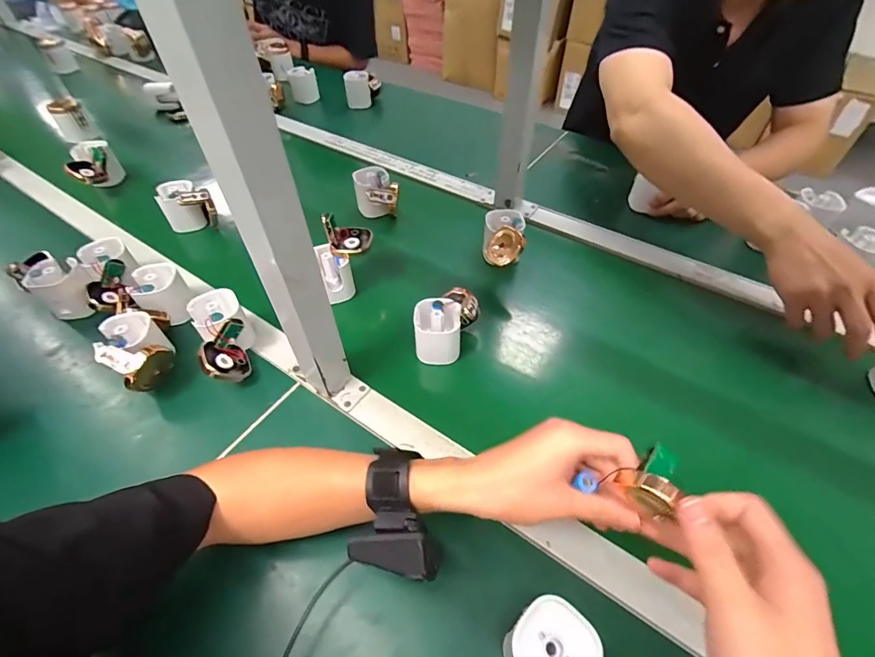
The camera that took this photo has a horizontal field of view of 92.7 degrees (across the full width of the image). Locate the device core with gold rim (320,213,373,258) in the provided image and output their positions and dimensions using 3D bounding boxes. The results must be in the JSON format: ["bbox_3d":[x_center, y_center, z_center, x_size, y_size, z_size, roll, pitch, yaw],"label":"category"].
[{"bbox_3d":[-0.117,-0.128,0.548,0.057,0.047,0.043,-17,52,-13],"label":"device core with gold rim"}]

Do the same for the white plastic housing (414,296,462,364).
[{"bbox_3d":[0.000,0.006,0.509,0.056,0.071,0.054,3,51,3],"label":"white plastic housing"}]

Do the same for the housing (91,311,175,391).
[{"bbox_3d":[-0.343,0.023,0.475,0.061,0.054,0.095,-38,60,-27],"label":"housing"}]

